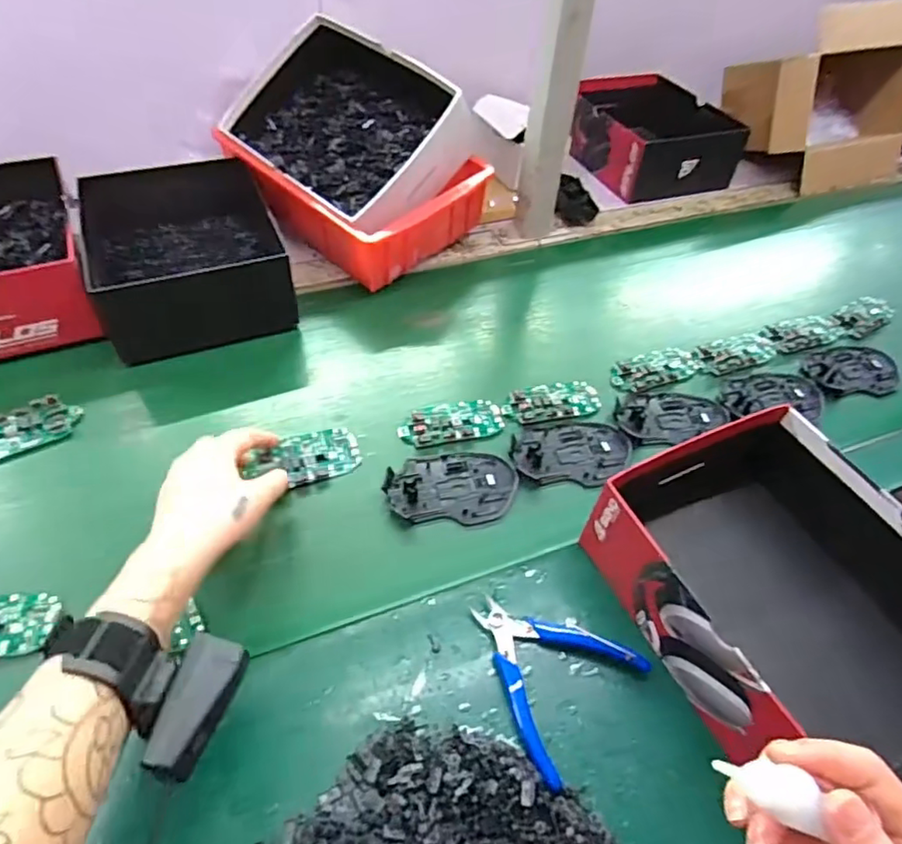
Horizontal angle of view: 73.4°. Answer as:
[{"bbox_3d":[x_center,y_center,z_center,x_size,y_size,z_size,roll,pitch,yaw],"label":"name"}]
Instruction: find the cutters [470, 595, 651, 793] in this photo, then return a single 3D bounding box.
[{"bbox_3d":[0.061,0.173,0.428,0.114,0.017,0.105,37,56,22],"label":"cutters"}]

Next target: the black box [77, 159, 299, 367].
[{"bbox_3d":[-0.288,-0.178,0.661,0.185,0.087,0.230,-15,54,-18],"label":"black box"}]

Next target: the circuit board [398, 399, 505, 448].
[{"bbox_3d":[0.001,-0.001,0.582,0.100,0.006,0.045,-10,52,-14],"label":"circuit board"}]

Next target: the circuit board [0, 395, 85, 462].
[{"bbox_3d":[-0.385,0.006,0.539,0.097,0.016,0.048,-26,58,-25],"label":"circuit board"}]

